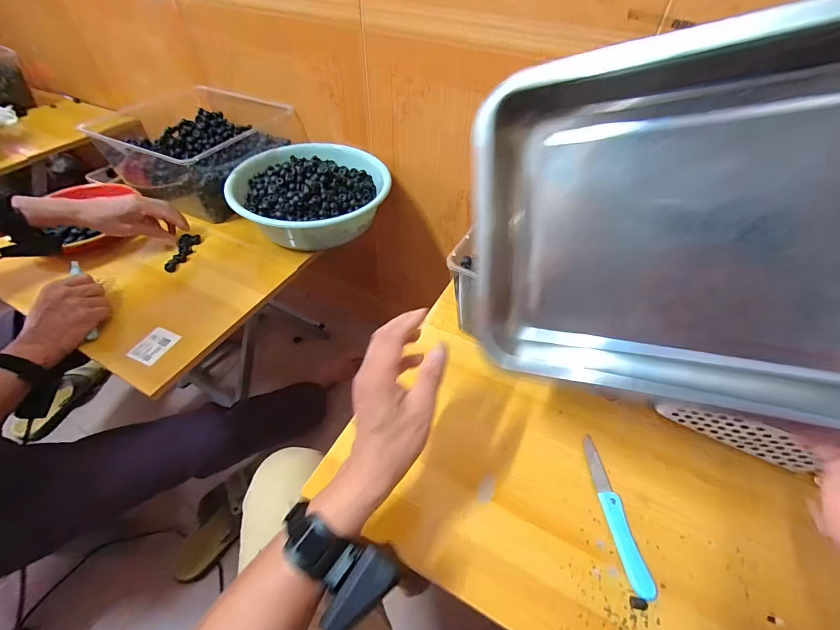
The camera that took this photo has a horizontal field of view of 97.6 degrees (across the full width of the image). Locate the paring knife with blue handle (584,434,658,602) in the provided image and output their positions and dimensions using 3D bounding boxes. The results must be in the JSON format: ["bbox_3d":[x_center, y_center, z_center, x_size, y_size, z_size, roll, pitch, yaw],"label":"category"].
[{"bbox_3d":[0.218,0.216,0.414,0.025,0.014,0.164,-3,50,-1],"label":"paring knife with blue handle"}]

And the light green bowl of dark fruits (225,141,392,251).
[{"bbox_3d":[-0.210,-0.241,0.746,0.284,0.115,0.260,-1,50,1],"label":"light green bowl of dark fruits"}]

